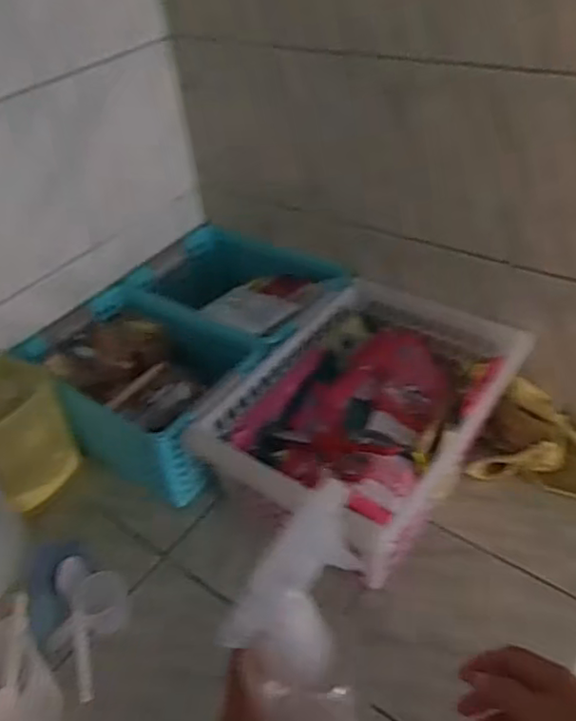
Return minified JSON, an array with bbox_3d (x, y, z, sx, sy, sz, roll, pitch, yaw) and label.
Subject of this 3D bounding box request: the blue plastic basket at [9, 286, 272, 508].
[{"bbox_3d":[-0.177,0.035,0.785,0.273,0.124,0.186,22,48,30],"label":"blue plastic basket"}]

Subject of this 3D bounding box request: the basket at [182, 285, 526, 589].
[{"bbox_3d":[0.090,0.065,0.716,0.242,0.117,0.325,25,49,32],"label":"basket"}]

